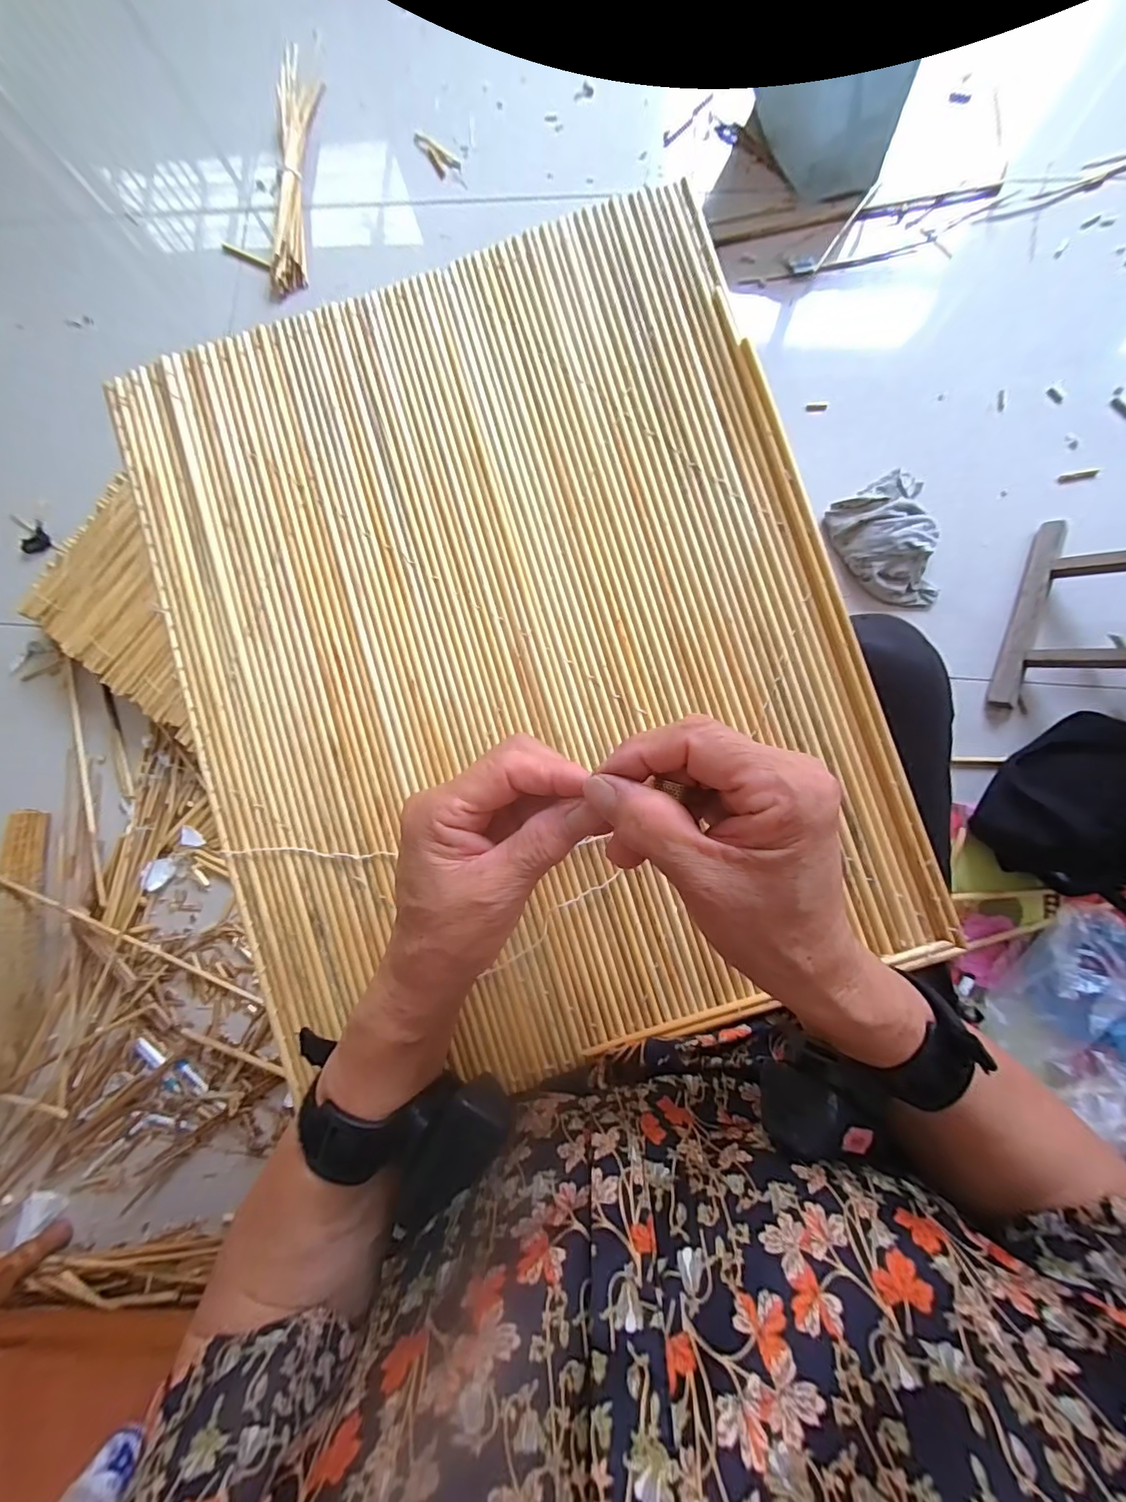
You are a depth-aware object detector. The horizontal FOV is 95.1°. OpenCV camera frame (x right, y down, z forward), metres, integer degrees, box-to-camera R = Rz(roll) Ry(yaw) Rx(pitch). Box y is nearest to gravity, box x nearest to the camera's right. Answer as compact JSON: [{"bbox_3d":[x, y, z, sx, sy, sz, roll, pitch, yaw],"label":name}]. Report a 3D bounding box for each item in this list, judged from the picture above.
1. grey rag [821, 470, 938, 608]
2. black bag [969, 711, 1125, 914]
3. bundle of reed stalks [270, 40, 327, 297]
[{"bbox_3d":[0.460,-0.312,0.740,0.137,0.057,0.197,-5,84,5],"label":"grey rag"},{"bbox_3d":[0.691,0.087,0.621,0.244,0.115,0.211,31,88,7],"label":"black bag"},{"bbox_3d":[-0.469,-1.046,0.900,0.067,0.025,0.490,1,85,5],"label":"bundle of reed stalks"}]

